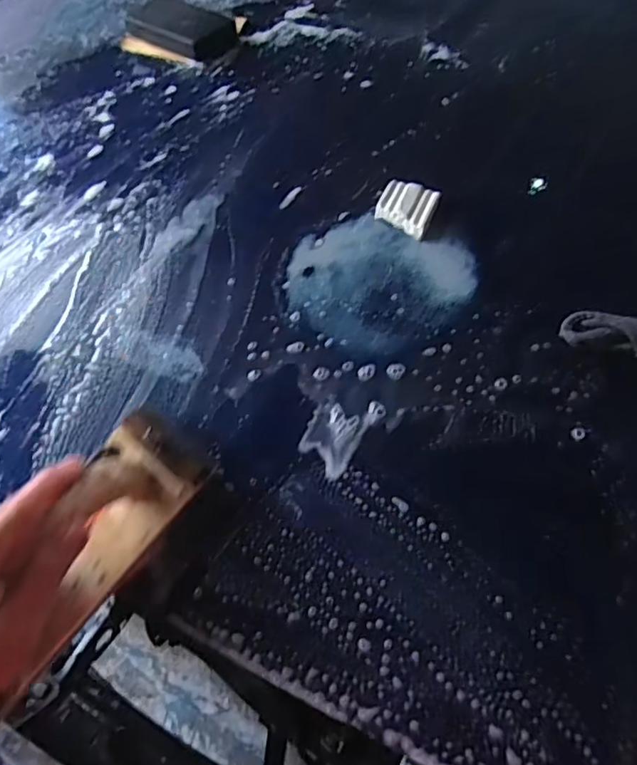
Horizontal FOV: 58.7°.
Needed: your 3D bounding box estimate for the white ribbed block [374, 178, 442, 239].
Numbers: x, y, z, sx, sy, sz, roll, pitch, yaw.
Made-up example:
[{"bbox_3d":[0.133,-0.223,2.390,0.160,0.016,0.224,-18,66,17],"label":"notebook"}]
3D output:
[{"bbox_3d":[0.083,-0.163,0.525,0.054,0.020,0.047,28,56,20],"label":"white ribbed block"}]

